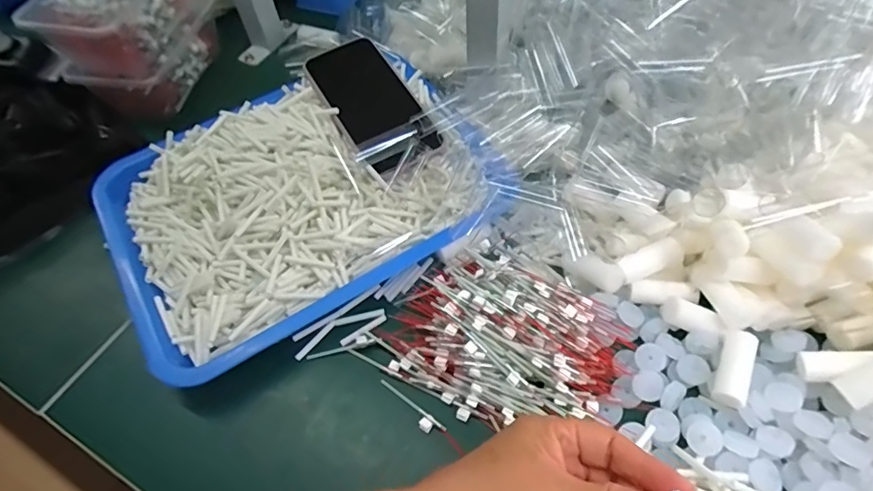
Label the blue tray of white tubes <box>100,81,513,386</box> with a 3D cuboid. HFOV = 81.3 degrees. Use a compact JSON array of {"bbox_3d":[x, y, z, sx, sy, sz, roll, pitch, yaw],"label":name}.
[{"bbox_3d":[-0.123,-0.047,0.454,0.314,0.059,0.240,-30,59,-14],"label":"blue tray of white tubes"}]

